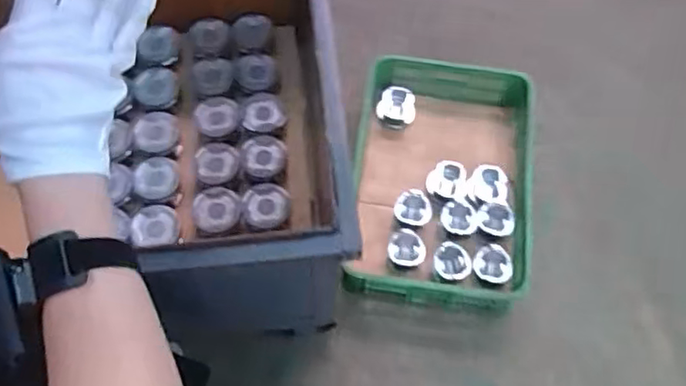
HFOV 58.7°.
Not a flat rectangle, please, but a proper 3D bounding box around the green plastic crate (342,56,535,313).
[{"bbox_3d":[0.245,-0.038,1.545,0.443,0.120,0.641,7,65,2],"label":"green plastic crate"}]

